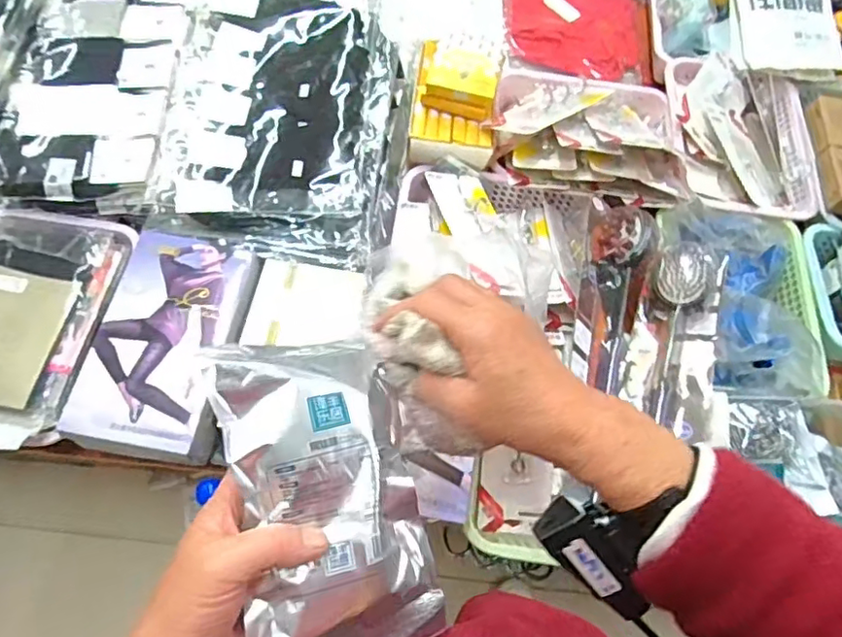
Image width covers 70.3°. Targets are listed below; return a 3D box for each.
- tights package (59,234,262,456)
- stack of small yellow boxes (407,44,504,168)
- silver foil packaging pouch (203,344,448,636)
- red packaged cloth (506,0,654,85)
[{"bbox_3d":[-0.314,0.019,0.731,0.167,0.038,0.275,10,62,1],"label":"tights package"},{"bbox_3d":[0.055,-0.340,0.888,0.132,0.075,0.204,5,66,-3],"label":"stack of small yellow boxes"},{"bbox_3d":[-0.048,0.105,0.323,0.107,0.026,0.188,-13,91,-29],"label":"silver foil packaging pouch"},{"bbox_3d":[0.301,-0.555,1.141,0.274,0.040,0.246,6,66,-3],"label":"red packaged cloth"}]

